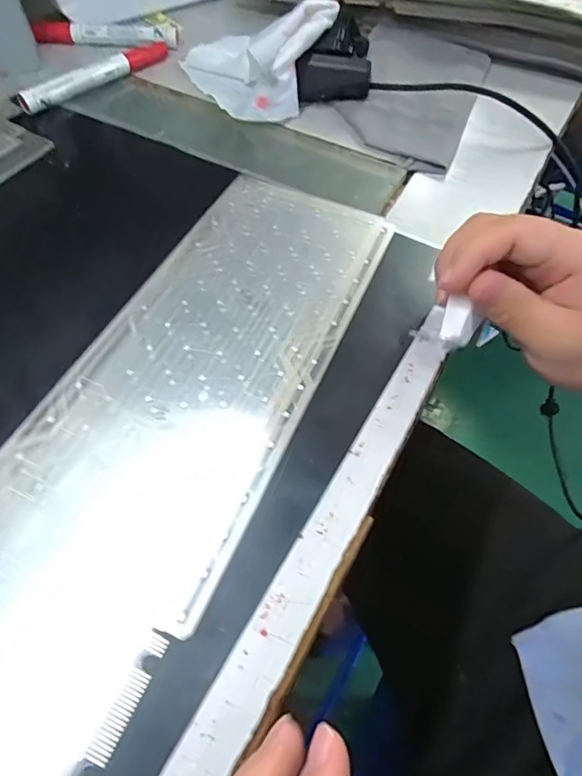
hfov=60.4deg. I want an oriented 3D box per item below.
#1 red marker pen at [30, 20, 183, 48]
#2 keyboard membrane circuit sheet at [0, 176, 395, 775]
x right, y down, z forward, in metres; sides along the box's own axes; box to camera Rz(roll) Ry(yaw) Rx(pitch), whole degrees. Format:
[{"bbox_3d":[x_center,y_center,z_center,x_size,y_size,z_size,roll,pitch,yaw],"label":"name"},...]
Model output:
[{"bbox_3d":[-0.172,-0.331,0.471,0.132,0.020,0.018,2,57,1],"label":"red marker pen"},{"bbox_3d":[-0.072,0.029,0.250,0.126,0.004,0.406,21,60,12],"label":"keyboard membrane circuit sheet"}]

